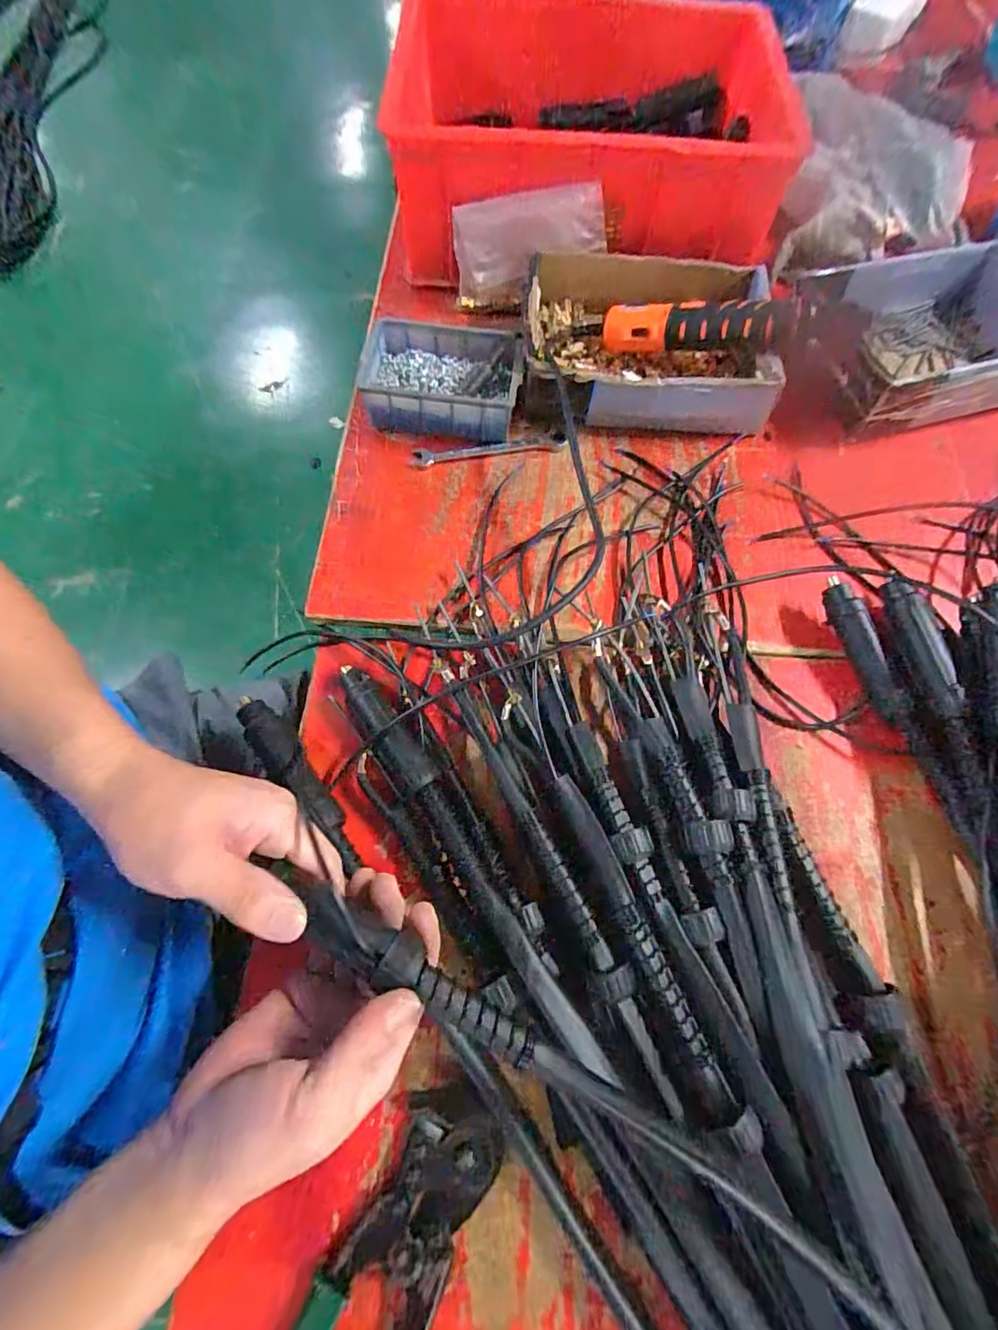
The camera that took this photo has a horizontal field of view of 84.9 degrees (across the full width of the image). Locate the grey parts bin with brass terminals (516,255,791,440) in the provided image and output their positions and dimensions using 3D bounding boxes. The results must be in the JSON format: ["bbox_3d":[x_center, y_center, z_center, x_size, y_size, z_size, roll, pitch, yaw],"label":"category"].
[{"bbox_3d":[0.147,-0.324,0.551,0.245,0.059,0.183,2,67,-1],"label":"grey parts bin with brass terminals"}]

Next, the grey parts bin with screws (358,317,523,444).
[{"bbox_3d":[-0.055,-0.270,0.526,0.150,0.051,0.105,11,67,3],"label":"grey parts bin with screws"}]

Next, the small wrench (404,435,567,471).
[{"bbox_3d":[-0.012,-0.207,0.524,0.147,0.008,0.023,-8,67,-5],"label":"small wrench"}]

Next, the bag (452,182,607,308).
[{"bbox_3d":[0.030,-0.420,0.556,0.150,0.090,0.026,-2,58,6],"label":"bag"}]

